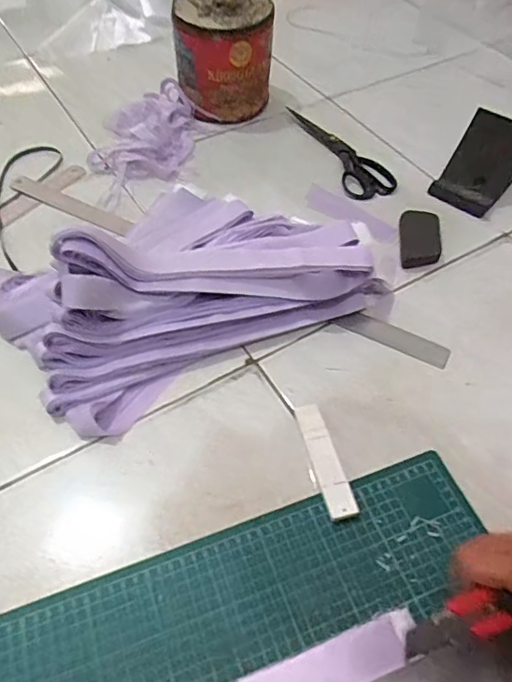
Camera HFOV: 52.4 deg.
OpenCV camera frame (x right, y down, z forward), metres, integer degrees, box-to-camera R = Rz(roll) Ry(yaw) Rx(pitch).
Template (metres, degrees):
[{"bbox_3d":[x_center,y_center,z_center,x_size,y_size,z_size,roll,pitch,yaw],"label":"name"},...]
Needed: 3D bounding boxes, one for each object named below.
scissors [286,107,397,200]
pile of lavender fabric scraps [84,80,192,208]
[{"bbox_3d":[0.130,-0.296,0.795,0.079,0.015,0.228,-19,57,-15],"label":"scissors"},{"bbox_3d":[-0.170,-0.304,0.782,0.157,0.035,0.254,-5,55,-6],"label":"pile of lavender fabric scraps"}]

